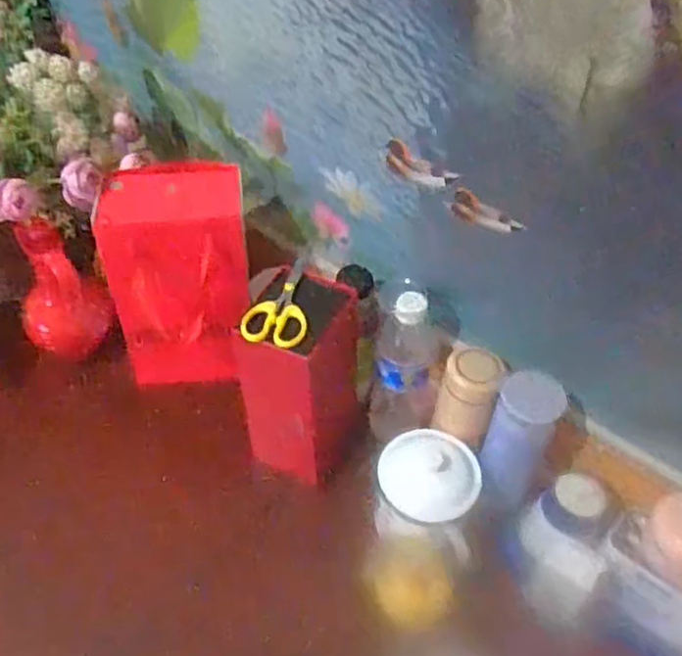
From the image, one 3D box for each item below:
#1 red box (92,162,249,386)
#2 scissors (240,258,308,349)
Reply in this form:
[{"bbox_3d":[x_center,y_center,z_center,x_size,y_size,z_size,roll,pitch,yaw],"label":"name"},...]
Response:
[{"bbox_3d":[-0.185,-0.058,0.830,0.152,0.254,0.112,1,48,-2],"label":"red box"},{"bbox_3d":[-0.059,-0.026,0.699,0.061,0.016,0.106,9,48,5],"label":"scissors"}]

